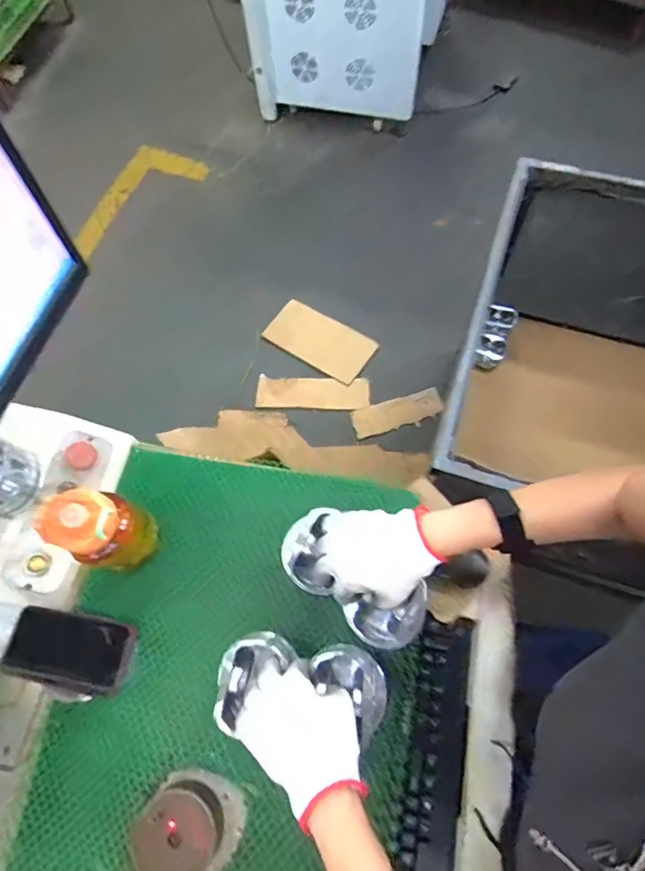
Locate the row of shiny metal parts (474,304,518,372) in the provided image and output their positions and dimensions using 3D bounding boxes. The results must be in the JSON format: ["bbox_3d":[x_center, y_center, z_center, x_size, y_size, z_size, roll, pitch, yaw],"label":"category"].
[{"bbox_3d":[0.508,-0.294,1.407,0.082,0.079,0.180,18,70,9],"label":"row of shiny metal parts"}]

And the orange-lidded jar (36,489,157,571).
[{"bbox_3d":[-0.272,0.118,0.588,0.082,0.167,0.075,-1,68,2],"label":"orange-lidded jar"}]

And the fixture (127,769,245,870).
[{"bbox_3d":[-0.148,0.437,0.525,0.104,0.038,0.103,-1,68,2],"label":"fixture"}]

